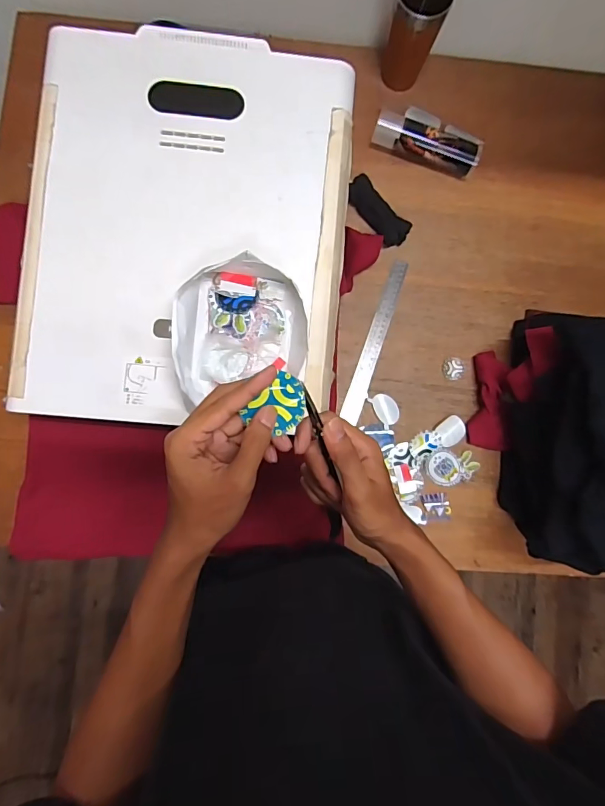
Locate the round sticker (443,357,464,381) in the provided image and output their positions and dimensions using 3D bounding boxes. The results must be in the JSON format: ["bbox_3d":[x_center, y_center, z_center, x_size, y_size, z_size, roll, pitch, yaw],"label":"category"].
[{"bbox_3d":[0.257,-0.058,0.736,0.034,0.005,0.037,0,87,-4],"label":"round sticker"}]

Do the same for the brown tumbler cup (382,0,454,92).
[{"bbox_3d":[0.174,-0.589,0.694,0.080,0.144,0.071,25,86,-2],"label":"brown tumbler cup"}]

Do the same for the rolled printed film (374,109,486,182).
[{"bbox_3d":[0.212,-0.447,0.737,0.181,0.046,0.076,24,86,-3],"label":"rolled printed film"}]

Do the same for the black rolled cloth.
[{"bbox_3d":[0.128,-0.324,0.732,0.046,0.024,0.129,-39,90,-5],"label":"black rolled cloth"}]

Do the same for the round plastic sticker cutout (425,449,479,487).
[{"bbox_3d":[0.249,0.108,0.723,0.088,0.004,0.059,-3,84,-2],"label":"round plastic sticker cutout"}]

